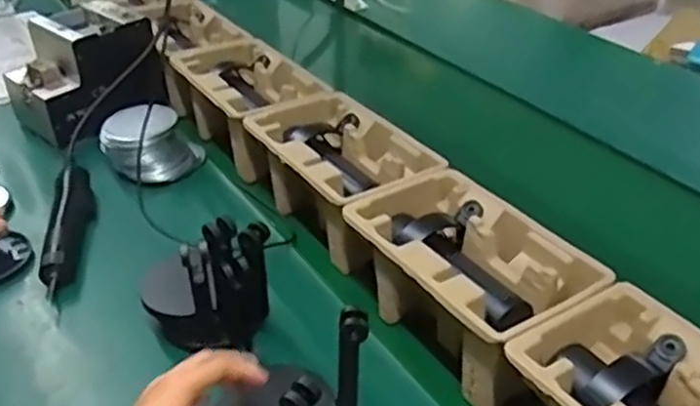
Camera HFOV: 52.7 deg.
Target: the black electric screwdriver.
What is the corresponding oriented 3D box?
[{"bbox_3d":[-0.324,0.031,0.813,0.041,0.037,0.248,-4,38,-10],"label":"black electric screwdriver"}]

